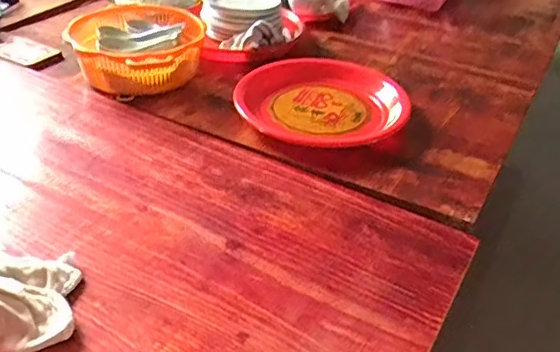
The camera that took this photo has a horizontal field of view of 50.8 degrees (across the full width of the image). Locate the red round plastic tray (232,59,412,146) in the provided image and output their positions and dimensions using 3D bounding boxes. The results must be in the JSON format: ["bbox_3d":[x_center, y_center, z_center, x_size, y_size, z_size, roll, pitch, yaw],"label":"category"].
[{"bbox_3d":[0.064,-0.119,0.890,0.247,0.038,0.184,9,48,-1],"label":"red round plastic tray"}]

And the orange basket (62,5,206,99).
[{"bbox_3d":[-0.233,-0.210,0.963,0.211,0.071,0.259,-1,35,-5],"label":"orange basket"}]

